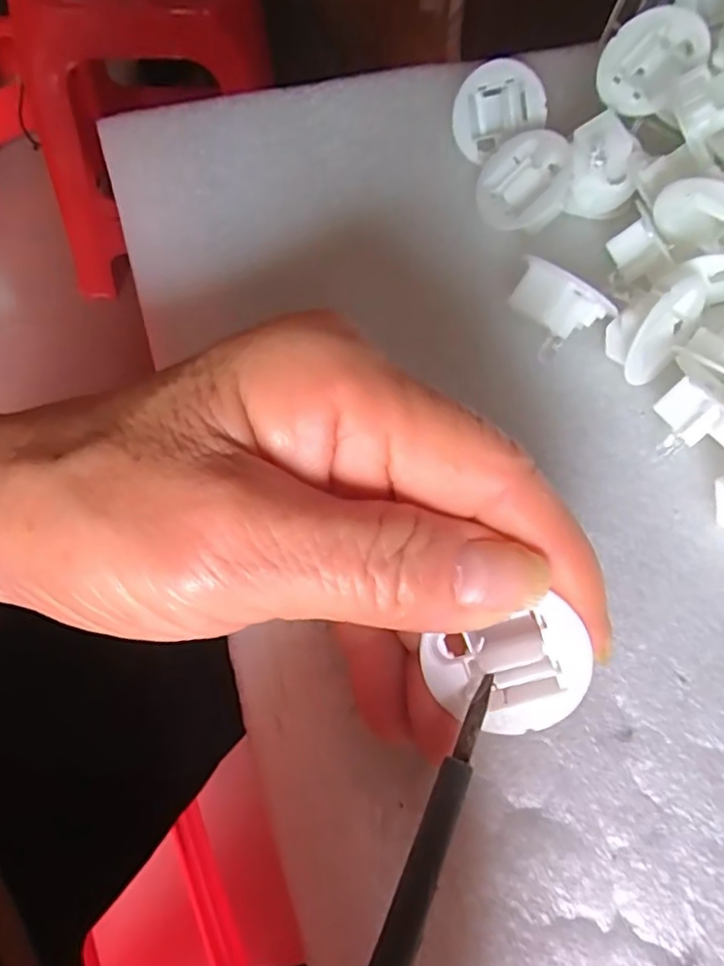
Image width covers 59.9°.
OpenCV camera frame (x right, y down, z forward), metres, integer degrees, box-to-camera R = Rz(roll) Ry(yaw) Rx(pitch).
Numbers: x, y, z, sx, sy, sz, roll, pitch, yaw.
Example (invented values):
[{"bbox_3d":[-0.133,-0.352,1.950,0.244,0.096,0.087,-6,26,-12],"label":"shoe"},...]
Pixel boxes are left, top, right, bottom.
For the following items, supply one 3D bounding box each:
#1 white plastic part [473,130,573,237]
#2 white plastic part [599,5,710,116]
[{"bbox_3d":[0.054,-0.100,0.212,0.032,0.007,0.032,-34,68,30],"label":"white plastic part"},{"bbox_3d":[0.094,-0.139,0.207,0.030,0.035,0.012,12,64,3],"label":"white plastic part"}]

